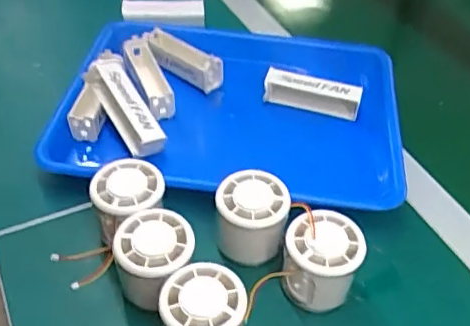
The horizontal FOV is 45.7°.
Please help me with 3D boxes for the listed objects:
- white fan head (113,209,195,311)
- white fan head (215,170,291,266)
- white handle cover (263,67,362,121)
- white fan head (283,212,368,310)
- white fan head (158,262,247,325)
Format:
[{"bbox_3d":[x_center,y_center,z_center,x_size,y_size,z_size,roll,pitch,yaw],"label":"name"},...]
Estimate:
[{"bbox_3d":[-0.060,0.073,0.417,0.055,0.050,0.055,-1,44,-5],"label":"white fan head"},{"bbox_3d":[0.013,0.047,0.455,0.058,0.060,0.058,9,44,6],"label":"white fan head"},{"bbox_3d":[0.082,-0.074,0.588,0.099,0.039,0.018,10,44,6],"label":"white handle cover"},{"bbox_3d":[0.066,0.076,0.428,0.055,0.058,0.053,2,44,-2],"label":"white fan head"},{"bbox_3d":[-0.022,0.110,0.389,0.055,0.060,0.052,9,44,6],"label":"white fan head"}]

